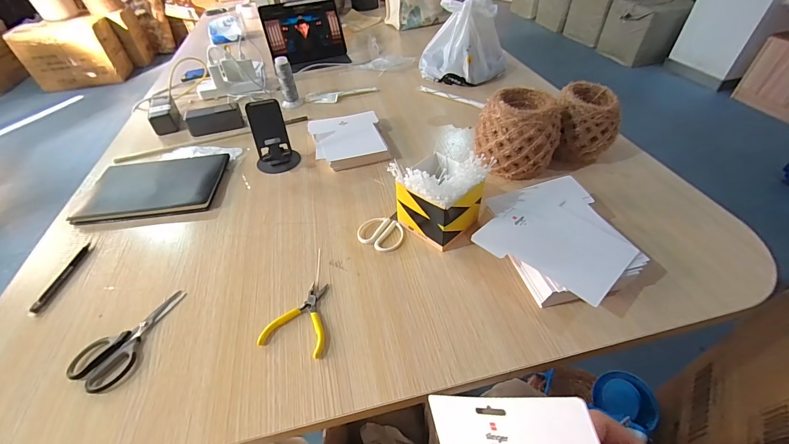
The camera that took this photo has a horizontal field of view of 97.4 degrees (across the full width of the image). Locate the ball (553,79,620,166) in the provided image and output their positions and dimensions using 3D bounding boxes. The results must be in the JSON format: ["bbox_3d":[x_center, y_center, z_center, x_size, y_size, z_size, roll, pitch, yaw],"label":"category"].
[{"bbox_3d":[0.381,-0.192,0.698,0.115,0.132,0.106,-2,44,1],"label":"ball"}]

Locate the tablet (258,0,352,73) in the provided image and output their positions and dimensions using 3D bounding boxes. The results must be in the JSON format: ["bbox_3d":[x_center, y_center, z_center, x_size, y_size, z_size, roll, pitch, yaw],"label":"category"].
[{"bbox_3d":[-0.312,-0.660,1.211,0.266,0.154,0.188,-13,45,-10],"label":"tablet"}]

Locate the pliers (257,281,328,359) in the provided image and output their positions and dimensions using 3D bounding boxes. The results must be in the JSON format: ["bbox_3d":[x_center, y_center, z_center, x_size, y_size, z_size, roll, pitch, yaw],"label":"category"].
[{"bbox_3d":[-0.127,0.131,0.488,0.086,0.009,0.108,9,45,12],"label":"pliers"}]

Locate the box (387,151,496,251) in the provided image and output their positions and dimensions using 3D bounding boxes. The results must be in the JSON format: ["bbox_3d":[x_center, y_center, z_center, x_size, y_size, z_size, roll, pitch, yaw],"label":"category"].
[{"bbox_3d":[0.071,-0.041,0.563,0.120,0.134,0.116,32,54,31],"label":"box"}]

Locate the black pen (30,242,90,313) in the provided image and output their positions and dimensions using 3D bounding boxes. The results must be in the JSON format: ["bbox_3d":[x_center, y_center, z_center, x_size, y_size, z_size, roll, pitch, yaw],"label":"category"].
[{"bbox_3d":[-0.535,0.086,0.561,0.015,0.008,0.135,-2,44,1],"label":"black pen"}]

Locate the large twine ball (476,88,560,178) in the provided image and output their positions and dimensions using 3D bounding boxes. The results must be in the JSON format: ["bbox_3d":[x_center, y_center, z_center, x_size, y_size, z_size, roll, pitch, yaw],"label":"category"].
[{"bbox_3d":[0.234,-0.168,0.678,0.138,0.139,0.115,4,44,7],"label":"large twine ball"}]

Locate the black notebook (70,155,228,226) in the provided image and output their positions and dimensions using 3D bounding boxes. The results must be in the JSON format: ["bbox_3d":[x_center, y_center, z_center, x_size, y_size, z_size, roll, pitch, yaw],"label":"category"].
[{"bbox_3d":[-0.497,-0.076,0.722,0.256,0.012,0.196,-7,44,-5],"label":"black notebook"}]

